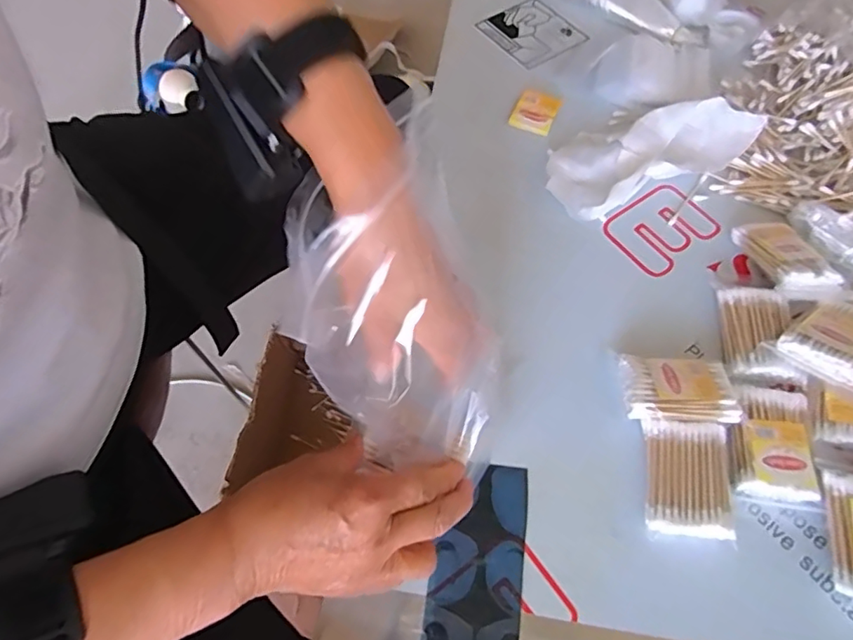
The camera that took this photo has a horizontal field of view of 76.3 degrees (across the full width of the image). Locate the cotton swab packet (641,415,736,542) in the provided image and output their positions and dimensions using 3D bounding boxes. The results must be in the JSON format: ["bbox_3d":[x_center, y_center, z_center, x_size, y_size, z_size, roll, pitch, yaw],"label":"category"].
[{"bbox_3d":[0.179,0.108,0.371,0.057,0.017,0.075,8,62,2],"label":"cotton swab packet"}]

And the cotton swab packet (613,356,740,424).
[{"bbox_3d":[0.182,0.048,0.395,0.075,0.014,0.053,1,46,3],"label":"cotton swab packet"}]

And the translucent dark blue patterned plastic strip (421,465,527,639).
[{"bbox_3d":[0.029,0.188,0.340,0.059,0.004,0.189,9,62,2],"label":"translucent dark blue patterned plastic strip"}]

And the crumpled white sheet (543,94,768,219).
[{"bbox_3d":[0.197,-0.156,0.497,0.183,0.025,0.085,-21,64,0],"label":"crumpled white sheet"}]

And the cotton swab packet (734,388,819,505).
[{"bbox_3d":[0.242,0.085,0.381,0.053,0.017,0.077,12,62,4],"label":"cotton swab packet"}]

